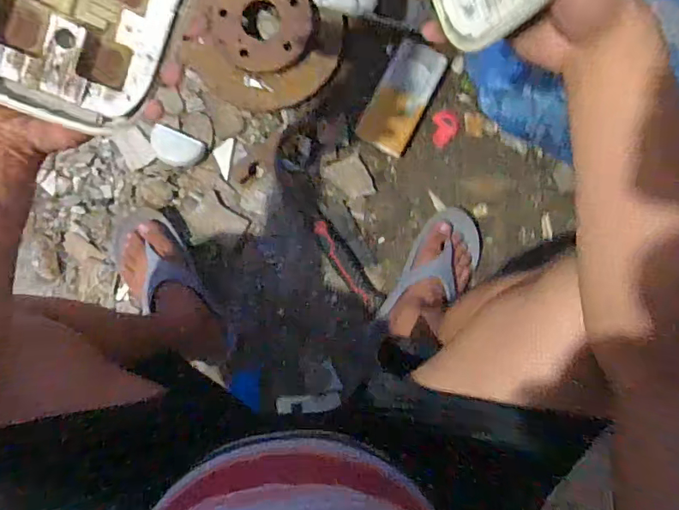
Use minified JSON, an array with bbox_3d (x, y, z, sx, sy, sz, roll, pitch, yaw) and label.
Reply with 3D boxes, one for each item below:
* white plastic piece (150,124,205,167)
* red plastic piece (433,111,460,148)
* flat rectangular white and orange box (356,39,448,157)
[{"bbox_3d":[-0.260,-0.168,0.775,0.078,0.017,0.053,22,91,-4],"label":"white plastic piece"},{"bbox_3d":[0.176,-0.209,0.810,0.041,0.013,0.056,-3,92,-3],"label":"red plastic piece"},{"bbox_3d":[0.100,-0.252,0.788,0.081,0.017,0.168,27,103,-4],"label":"flat rectangular white and orange box"}]

